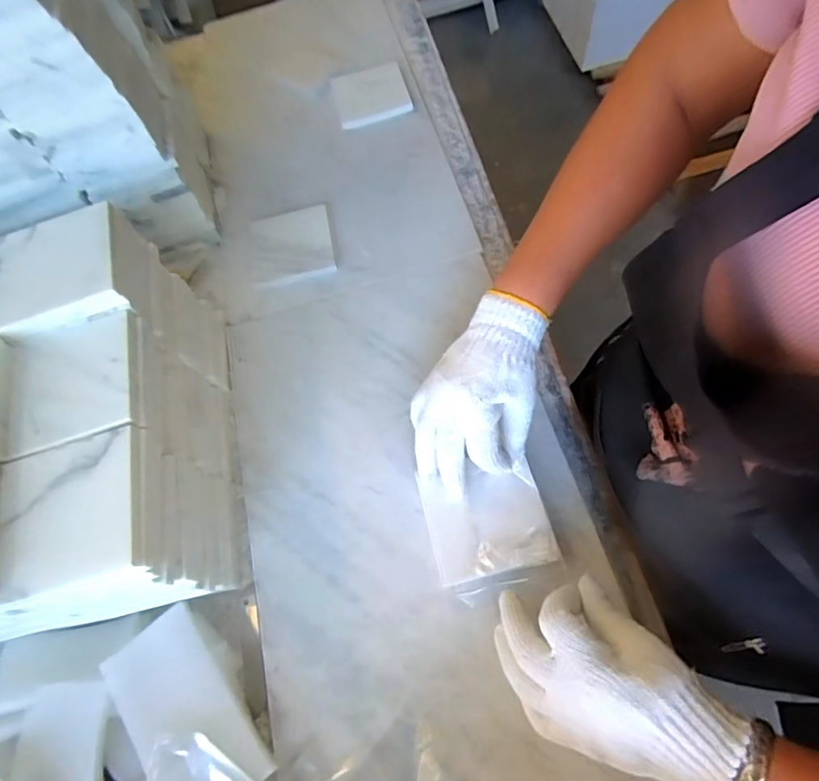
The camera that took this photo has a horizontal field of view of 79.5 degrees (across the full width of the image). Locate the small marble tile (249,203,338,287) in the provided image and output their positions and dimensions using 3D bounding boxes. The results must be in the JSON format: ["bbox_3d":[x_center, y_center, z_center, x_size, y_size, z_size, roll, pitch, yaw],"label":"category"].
[{"bbox_3d":[-0.143,-0.178,0.589,0.098,0.010,0.107,-14,63,1],"label":"small marble tile"}]

